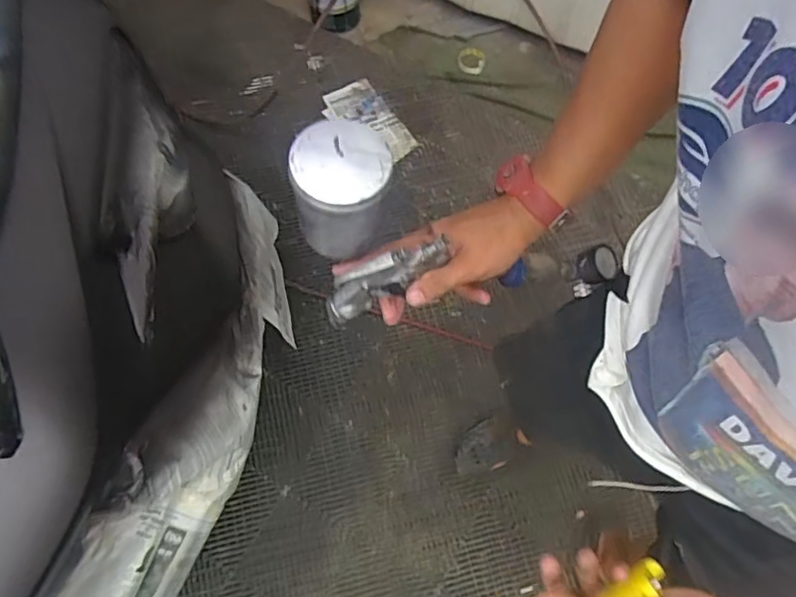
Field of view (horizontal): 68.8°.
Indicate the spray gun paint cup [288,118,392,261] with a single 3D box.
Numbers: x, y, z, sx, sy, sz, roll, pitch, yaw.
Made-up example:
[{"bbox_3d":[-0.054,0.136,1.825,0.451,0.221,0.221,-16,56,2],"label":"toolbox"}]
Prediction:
[{"bbox_3d":[-0.045,-0.086,0.476,0.074,0.088,0.075,-2,68,-2],"label":"spray gun paint cup"}]

